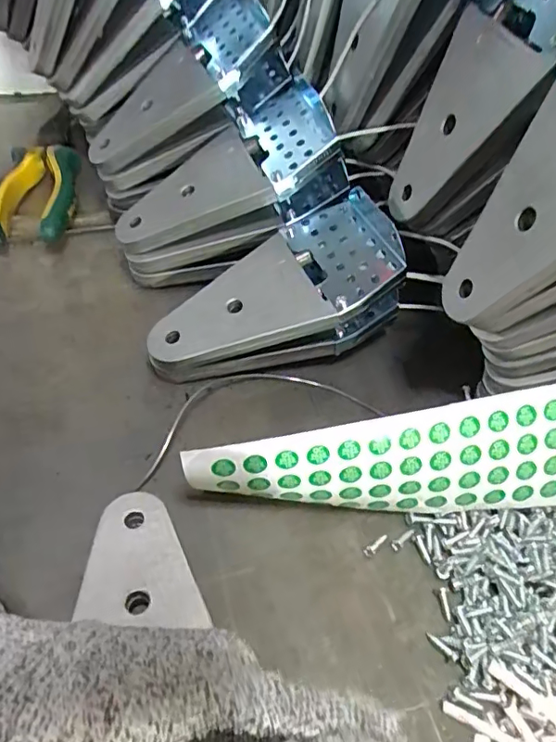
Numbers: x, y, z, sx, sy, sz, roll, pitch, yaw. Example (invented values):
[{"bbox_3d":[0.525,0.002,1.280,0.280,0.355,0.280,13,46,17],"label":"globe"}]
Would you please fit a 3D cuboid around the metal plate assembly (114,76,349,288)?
[{"bbox_3d":[-0.030,-0.105,0.325,0.143,0.041,0.074,-32,55,10],"label":"metal plate assembly"}]

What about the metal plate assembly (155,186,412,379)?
[{"bbox_3d":[-0.005,-0.039,0.297,0.136,0.065,0.071,-13,54,-14],"label":"metal plate assembly"}]

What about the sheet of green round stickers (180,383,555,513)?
[{"bbox_3d":[0.068,0.041,0.237,0.205,0.059,0.010,-9,22,-5],"label":"sheet of green round stickers"}]

